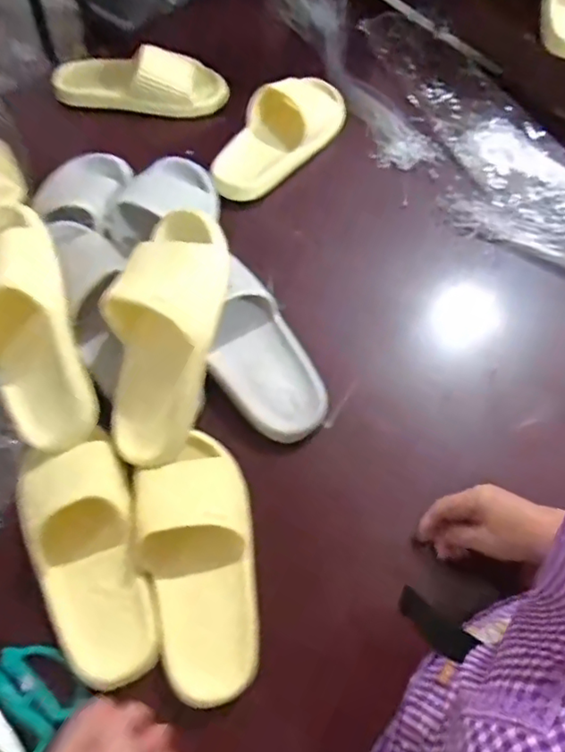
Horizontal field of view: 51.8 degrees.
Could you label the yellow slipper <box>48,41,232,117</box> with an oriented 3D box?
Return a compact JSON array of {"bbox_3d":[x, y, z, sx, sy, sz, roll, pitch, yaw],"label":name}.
[{"bbox_3d":[-0.209,-0.446,0.856,0.256,0.076,0.080,10,62,4],"label":"yellow slipper"}]

